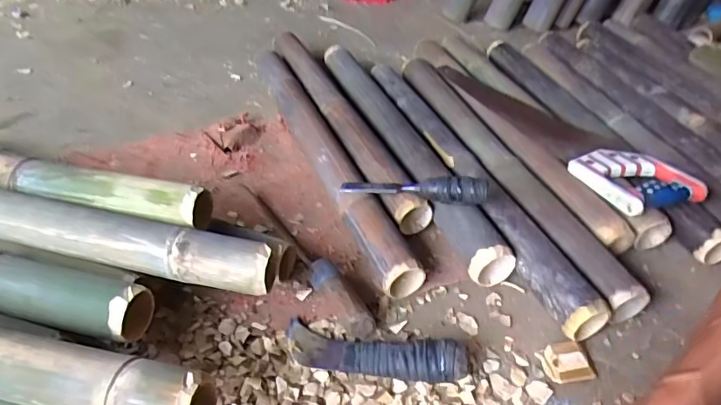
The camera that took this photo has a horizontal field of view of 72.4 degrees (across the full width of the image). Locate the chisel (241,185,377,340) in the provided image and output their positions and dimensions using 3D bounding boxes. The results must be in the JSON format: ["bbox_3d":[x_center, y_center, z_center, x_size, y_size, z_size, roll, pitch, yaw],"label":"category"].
[{"bbox_3d":[-0.084,0.055,0.666,0.046,0.042,0.324,-23,47,-25],"label":"chisel"}]

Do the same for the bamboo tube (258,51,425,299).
[{"bbox_3d":[-0.078,-0.113,0.857,0.066,0.061,0.700,-15,44,-17],"label":"bamboo tube"}]

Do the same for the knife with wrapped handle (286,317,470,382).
[{"bbox_3d":[0.014,0.165,0.555,0.206,0.039,0.050,8,42,8],"label":"knife with wrapped handle"}]

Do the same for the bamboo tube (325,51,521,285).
[{"bbox_3d":[0.059,-0.112,0.860,0.073,0.072,0.660,-14,44,-16],"label":"bamboo tube"}]

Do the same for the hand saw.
[{"bbox_3d":[0.325,-0.147,0.863,0.138,0.041,0.527,-16,45,-20],"label":"hand saw"}]

